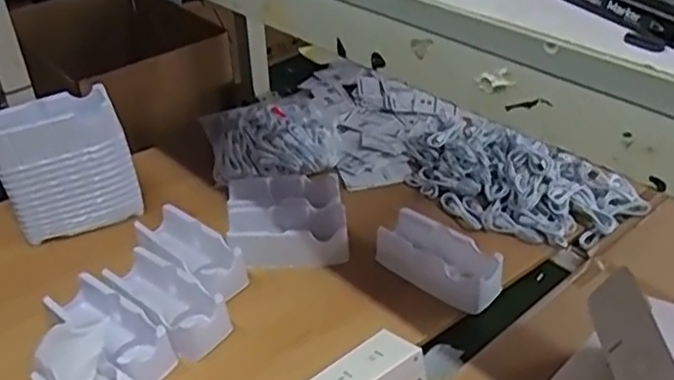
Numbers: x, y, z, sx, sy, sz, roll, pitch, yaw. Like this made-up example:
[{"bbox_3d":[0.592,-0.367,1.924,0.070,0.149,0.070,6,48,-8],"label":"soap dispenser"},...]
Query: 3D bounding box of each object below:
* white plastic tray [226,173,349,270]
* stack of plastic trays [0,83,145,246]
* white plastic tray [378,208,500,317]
[{"bbox_3d":[-0.075,0.036,0.969,0.159,0.046,0.184,-5,36,-6],"label":"white plastic tray"},{"bbox_3d":[-0.377,-0.040,0.938,0.167,0.166,0.086,-17,39,-22],"label":"stack of plastic trays"},{"bbox_3d":[0.133,0.090,0.895,0.169,0.051,0.078,27,44,33],"label":"white plastic tray"}]

